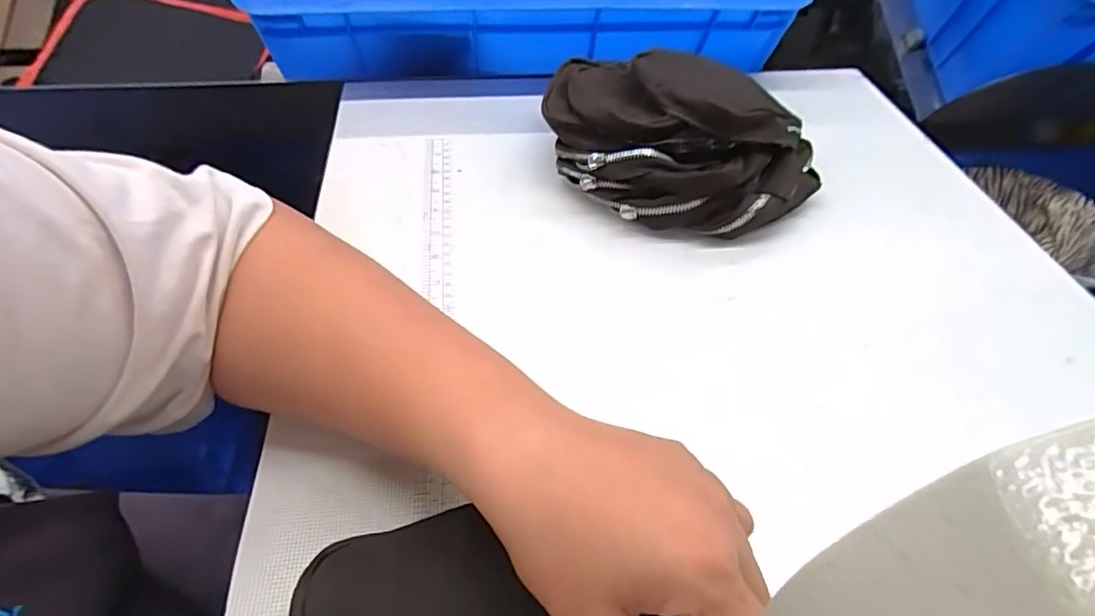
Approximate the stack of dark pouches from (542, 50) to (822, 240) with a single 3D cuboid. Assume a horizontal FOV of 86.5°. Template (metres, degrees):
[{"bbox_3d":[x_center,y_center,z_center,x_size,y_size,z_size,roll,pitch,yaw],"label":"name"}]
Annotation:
[{"bbox_3d":[0.094,-0.134,0.446,0.210,0.068,0.151,16,50,13],"label":"stack of dark pouches"}]

